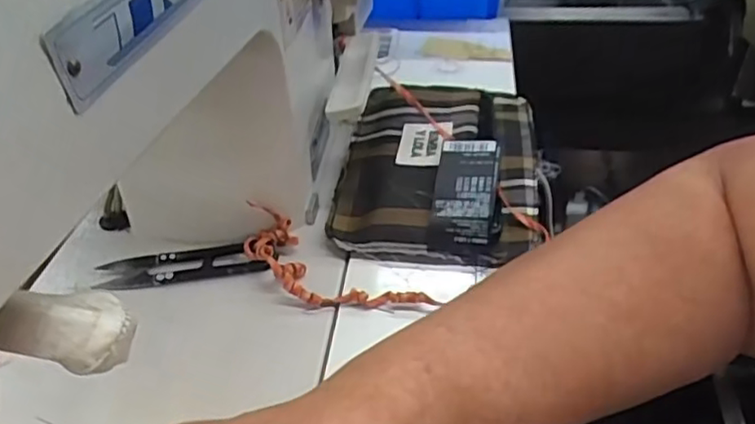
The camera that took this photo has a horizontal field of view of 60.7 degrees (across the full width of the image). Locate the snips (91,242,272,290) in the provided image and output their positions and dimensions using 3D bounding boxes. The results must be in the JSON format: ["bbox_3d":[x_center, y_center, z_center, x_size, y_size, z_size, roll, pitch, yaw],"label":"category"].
[{"bbox_3d":[-0.112,0.030,0.371,0.097,0.010,0.024,-4,38,-2],"label":"snips"}]

